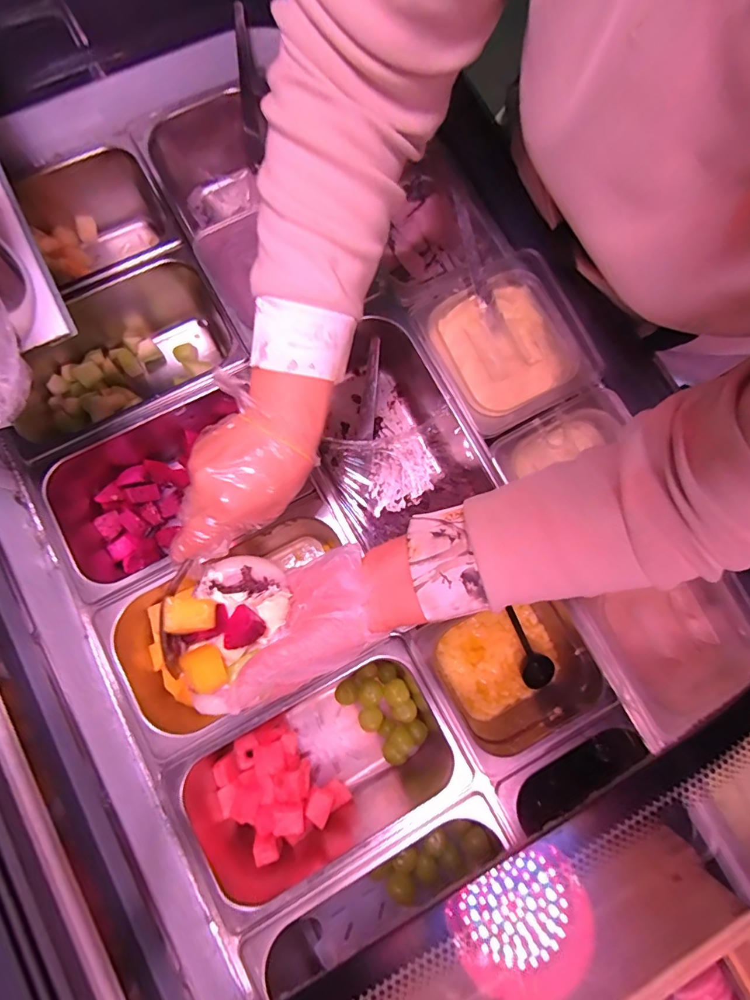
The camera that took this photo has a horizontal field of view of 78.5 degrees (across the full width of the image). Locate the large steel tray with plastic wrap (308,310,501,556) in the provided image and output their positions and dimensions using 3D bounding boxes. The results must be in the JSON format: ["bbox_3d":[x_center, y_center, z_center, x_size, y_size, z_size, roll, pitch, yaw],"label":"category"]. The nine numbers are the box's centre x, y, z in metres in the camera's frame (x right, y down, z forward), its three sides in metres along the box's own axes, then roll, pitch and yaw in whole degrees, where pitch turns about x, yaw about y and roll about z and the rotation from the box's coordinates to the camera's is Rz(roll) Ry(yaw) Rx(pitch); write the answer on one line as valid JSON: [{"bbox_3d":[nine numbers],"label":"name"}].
[{"bbox_3d":[0.002,-0.089,0.546,0.167,0.100,0.256,-27,81,-6],"label":"large steel tray with plastic wrap"}]

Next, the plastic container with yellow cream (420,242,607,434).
[{"bbox_3d":[0.147,-0.171,0.538,0.160,0.085,0.172,-28,81,-6],"label":"plastic container with yellow cream"}]

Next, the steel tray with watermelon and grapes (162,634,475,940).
[{"bbox_3d":[-0.059,0.276,0.484,0.275,0.099,0.165,-28,81,-6],"label":"steel tray with watermelon and grapes"}]

